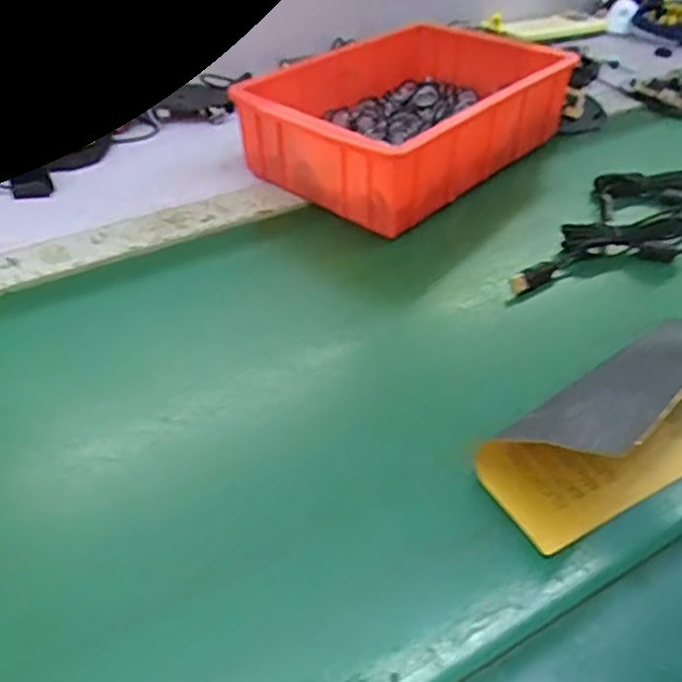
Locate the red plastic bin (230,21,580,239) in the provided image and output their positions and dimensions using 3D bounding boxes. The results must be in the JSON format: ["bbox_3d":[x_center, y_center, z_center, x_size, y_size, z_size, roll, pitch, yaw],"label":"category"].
[{"bbox_3d":[0.066,-0.221,0.631,0.198,0.090,0.280,32,50,30],"label":"red plastic bin"}]

